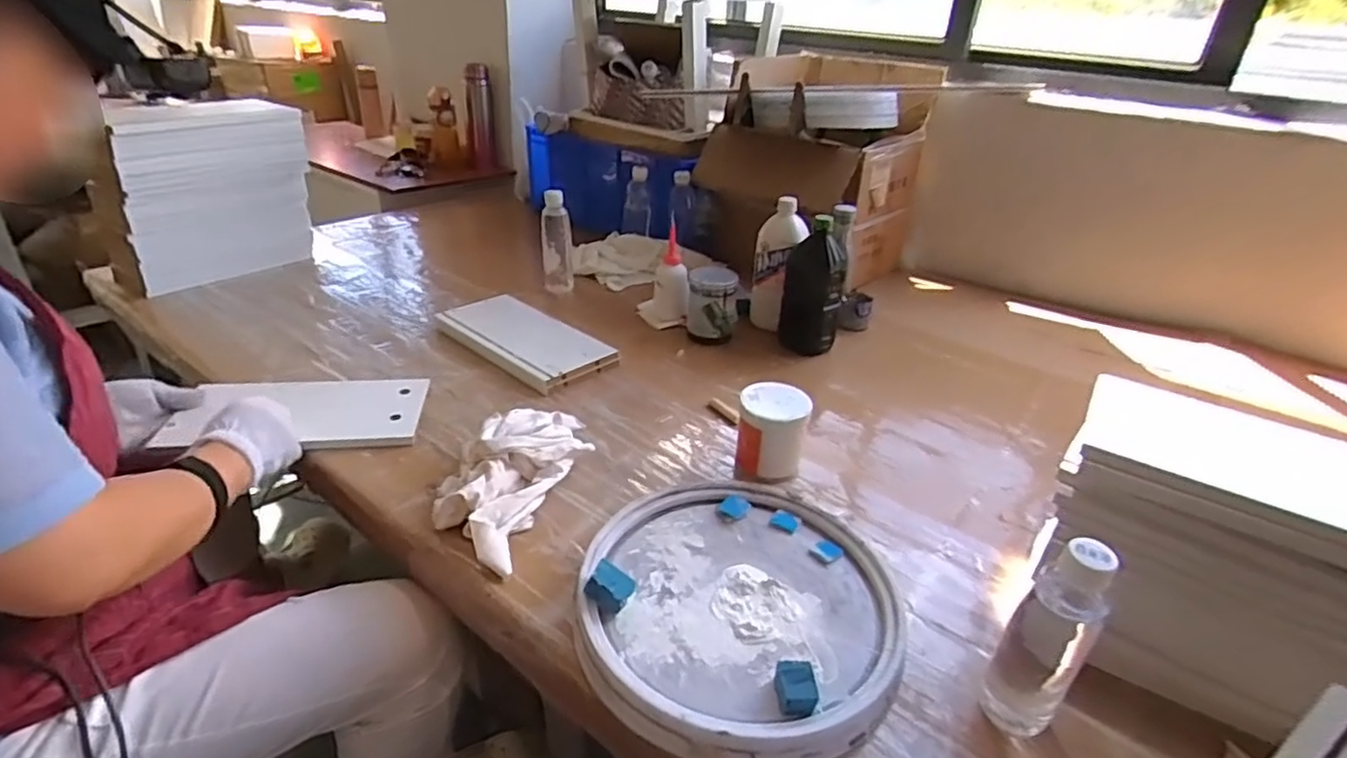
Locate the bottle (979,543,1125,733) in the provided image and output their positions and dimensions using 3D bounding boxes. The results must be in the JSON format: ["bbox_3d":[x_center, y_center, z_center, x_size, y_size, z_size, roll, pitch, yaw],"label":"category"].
[{"bbox_3d":[0.285,0.196,0.507,0.056,0.187,0.048,25,35,33],"label":"bottle"}]

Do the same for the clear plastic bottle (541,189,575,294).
[{"bbox_3d":[-0.219,-0.252,1.266,0.059,0.188,0.056,-1,30,-10],"label":"clear plastic bottle"}]

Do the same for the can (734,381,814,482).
[{"bbox_3d":[0.120,0.068,0.812,0.080,0.100,0.078,3,29,-2],"label":"can"}]

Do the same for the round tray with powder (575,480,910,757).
[{"bbox_3d":[0.064,0.202,0.618,0.280,0.048,0.293,3,29,-2],"label":"round tray with powder"}]

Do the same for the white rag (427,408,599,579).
[{"bbox_3d":[-0.181,0.095,0.761,0.125,0.064,0.275,11,30,13],"label":"white rag"}]

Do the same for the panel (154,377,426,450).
[{"bbox_3d":[-0.471,0.041,0.859,0.280,0.018,0.156,-1,29,-9],"label":"panel"}]

